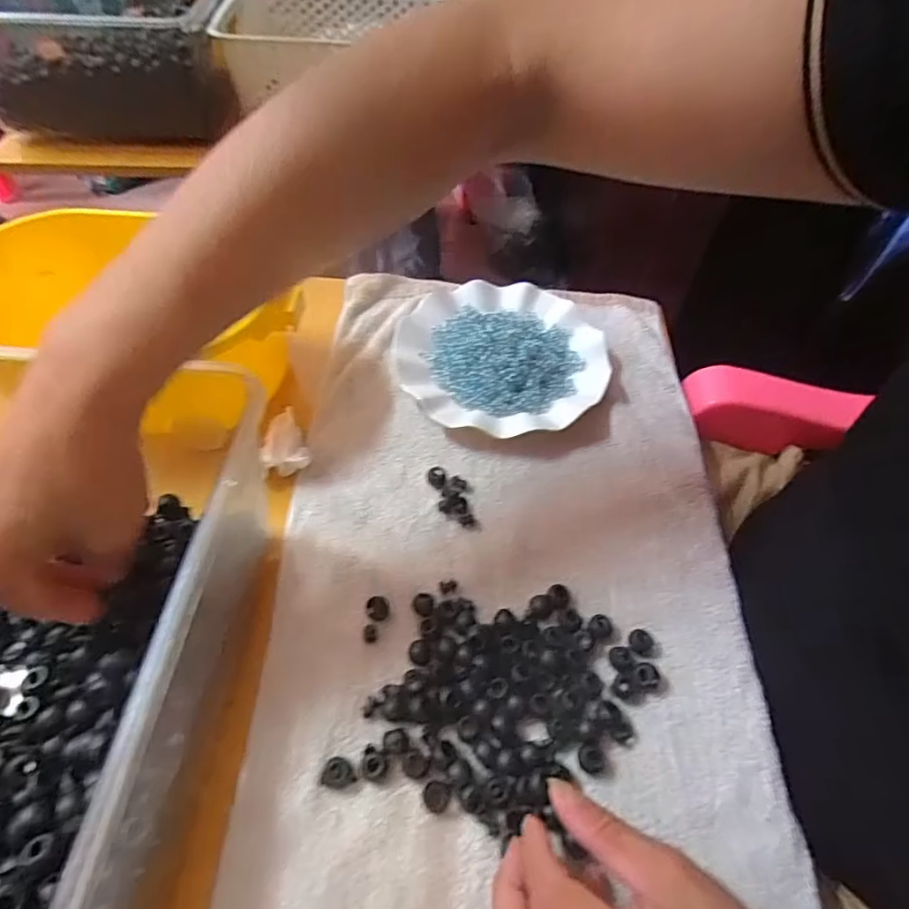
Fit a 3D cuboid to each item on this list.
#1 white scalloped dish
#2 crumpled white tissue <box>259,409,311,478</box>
[{"bbox_3d":[0.039,-0.094,0.489,0.179,0.031,0.176,1,54,-1],"label":"white scalloped dish"},{"bbox_3d":[-0.131,-0.008,0.420,0.034,0.020,0.053,-15,56,-13],"label":"crumpled white tissue"}]

